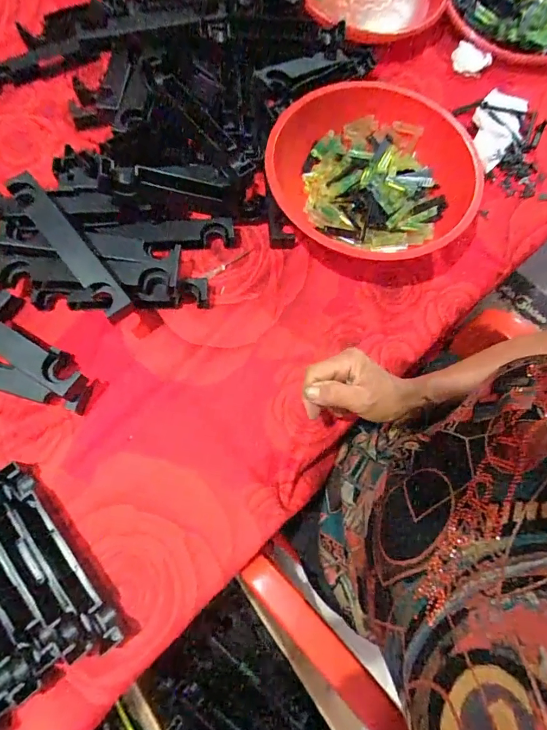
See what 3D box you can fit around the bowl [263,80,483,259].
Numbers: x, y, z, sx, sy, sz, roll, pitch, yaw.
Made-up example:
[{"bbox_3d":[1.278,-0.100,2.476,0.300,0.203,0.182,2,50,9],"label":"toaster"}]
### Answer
[{"bbox_3d":[0.121,-0.231,0.512,0.236,0.073,0.220,0,72,-2],"label":"bowl"}]

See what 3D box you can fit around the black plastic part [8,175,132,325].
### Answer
[{"bbox_3d":[-0.213,-0.125,0.440,0.030,0.020,0.189,-38,77,-13],"label":"black plastic part"}]

